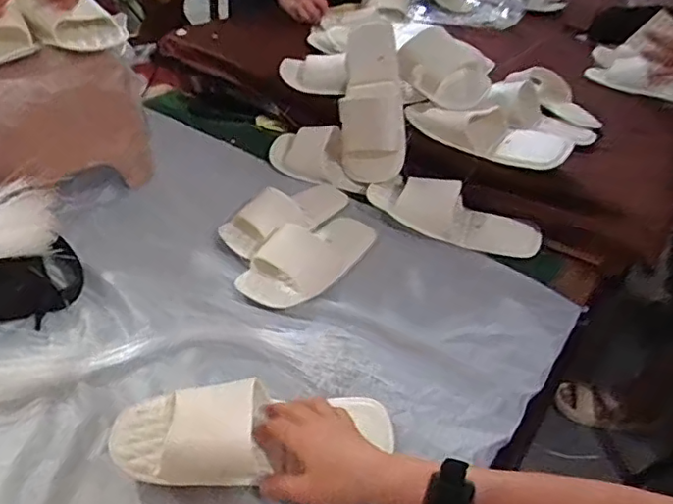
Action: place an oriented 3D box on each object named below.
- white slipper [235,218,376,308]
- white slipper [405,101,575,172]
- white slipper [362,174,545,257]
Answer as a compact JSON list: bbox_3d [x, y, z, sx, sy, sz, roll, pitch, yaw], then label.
[{"bbox_3d":[-0.028,-0.003,0.815,0.234,0.056,0.099,-28,50,-36],"label":"white slipper"},{"bbox_3d":[0.233,-0.188,0.939,0.265,0.051,0.100,19,40,16],"label":"white slipper"},{"bbox_3d":[0.180,-0.060,0.924,0.276,0.046,0.106,23,41,21],"label":"white slipper"}]

